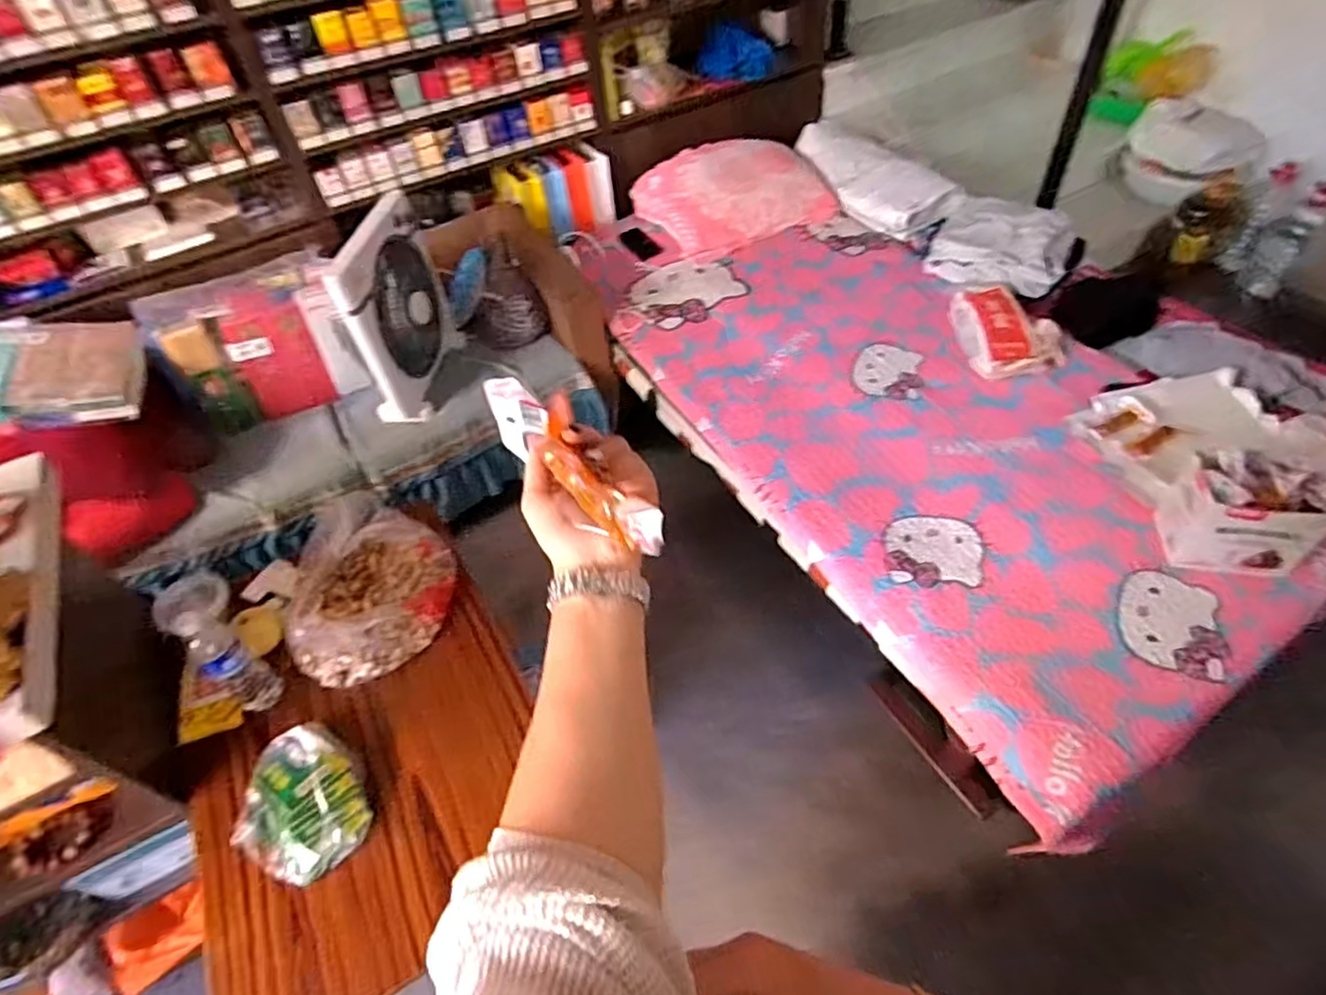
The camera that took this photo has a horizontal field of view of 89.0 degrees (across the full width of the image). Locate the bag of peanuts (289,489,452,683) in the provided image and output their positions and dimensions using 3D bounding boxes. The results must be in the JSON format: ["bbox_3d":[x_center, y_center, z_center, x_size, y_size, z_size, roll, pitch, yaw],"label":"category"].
[{"bbox_3d":[-0.509,0.133,1.161,0.271,0.136,0.324,-16,50,-9],"label":"bag of peanuts"}]

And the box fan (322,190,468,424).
[{"bbox_3d":[-0.605,-0.432,1.568,0.122,0.423,0.374,-1,49,4],"label":"box fan"}]

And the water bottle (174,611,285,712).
[{"bbox_3d":[-0.652,0.250,1.020,0.077,0.199,0.067,27,57,25],"label":"water bottle"}]

